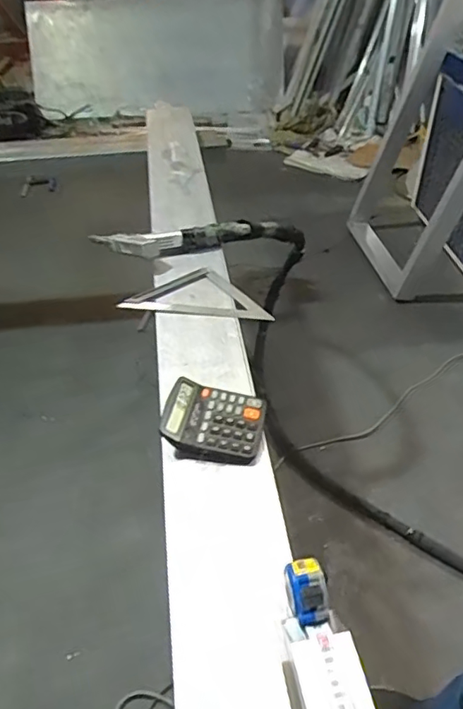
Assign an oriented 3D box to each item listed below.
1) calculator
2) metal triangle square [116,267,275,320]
[{"bbox_3d":[-0.026,0.097,0.822,0.148,0.037,0.126,3,43,6],"label":"calculator"},{"bbox_3d":[-0.068,-0.093,1.037,0.199,0.025,0.223,-28,47,-29],"label":"metal triangle square"}]

